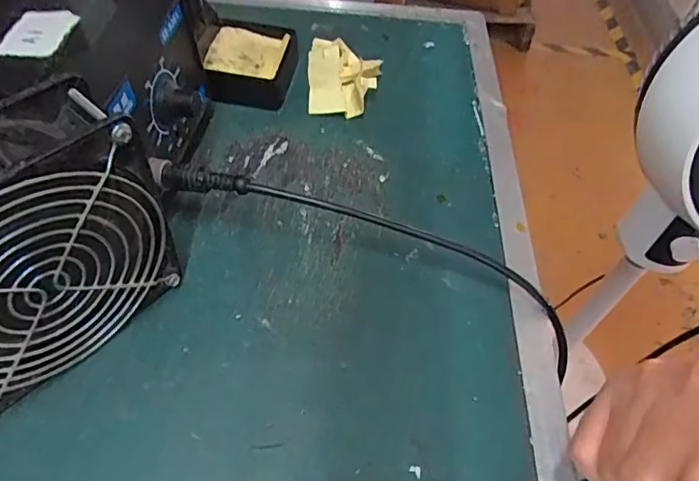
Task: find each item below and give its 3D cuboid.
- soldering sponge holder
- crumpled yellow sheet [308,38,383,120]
[{"bbox_3d":[-0.077,-0.132,0.406,0.067,0.024,0.081,6,52,-2],"label":"soldering sponge holder"},{"bbox_3d":[-0.004,-0.125,0.414,0.054,0.019,0.071,2,52,-4],"label":"crumpled yellow sheet"}]

